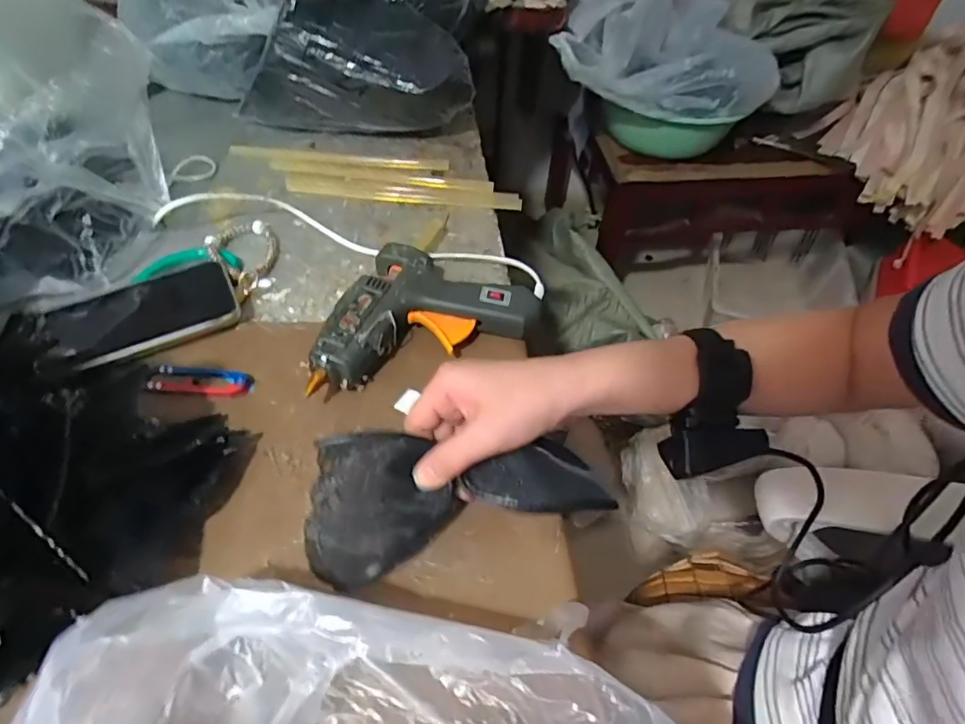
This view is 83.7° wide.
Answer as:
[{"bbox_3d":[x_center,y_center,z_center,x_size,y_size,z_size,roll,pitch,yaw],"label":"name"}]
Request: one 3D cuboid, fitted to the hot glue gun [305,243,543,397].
[{"bbox_3d":[-0.044,-0.022,0.459,0.160,0.047,0.166,15,51,9],"label":"hot glue gun"}]

